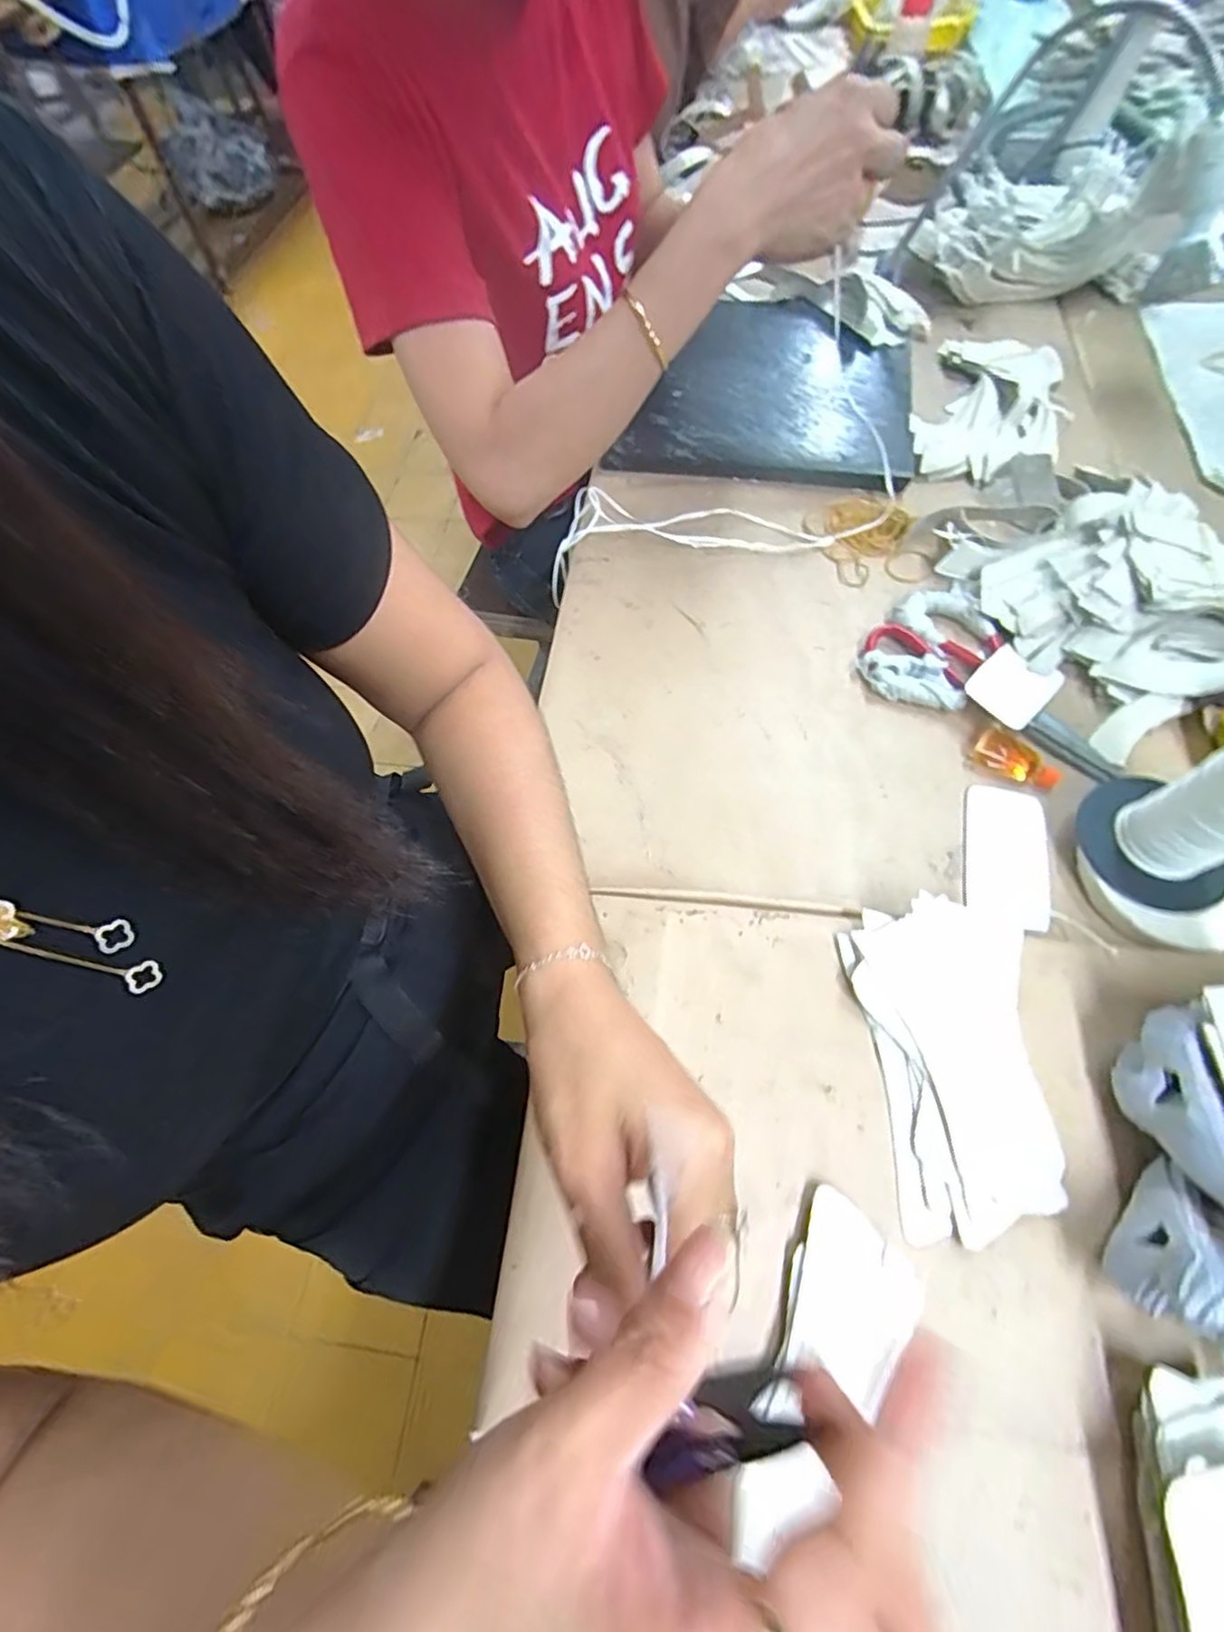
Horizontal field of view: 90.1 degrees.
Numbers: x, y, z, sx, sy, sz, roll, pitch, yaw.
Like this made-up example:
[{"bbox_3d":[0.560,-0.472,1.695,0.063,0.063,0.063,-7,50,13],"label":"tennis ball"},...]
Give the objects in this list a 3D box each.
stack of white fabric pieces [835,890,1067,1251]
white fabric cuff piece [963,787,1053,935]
[{"bbox_3d":[0.195,0.136,0.347,0.095,0.026,0.172,-2,63,2],"label":"stack of white fabric pieces"},{"bbox_3d":[0.282,0.029,0.436,0.052,0.010,0.105,12,64,9],"label":"white fabric cuff piece"}]

